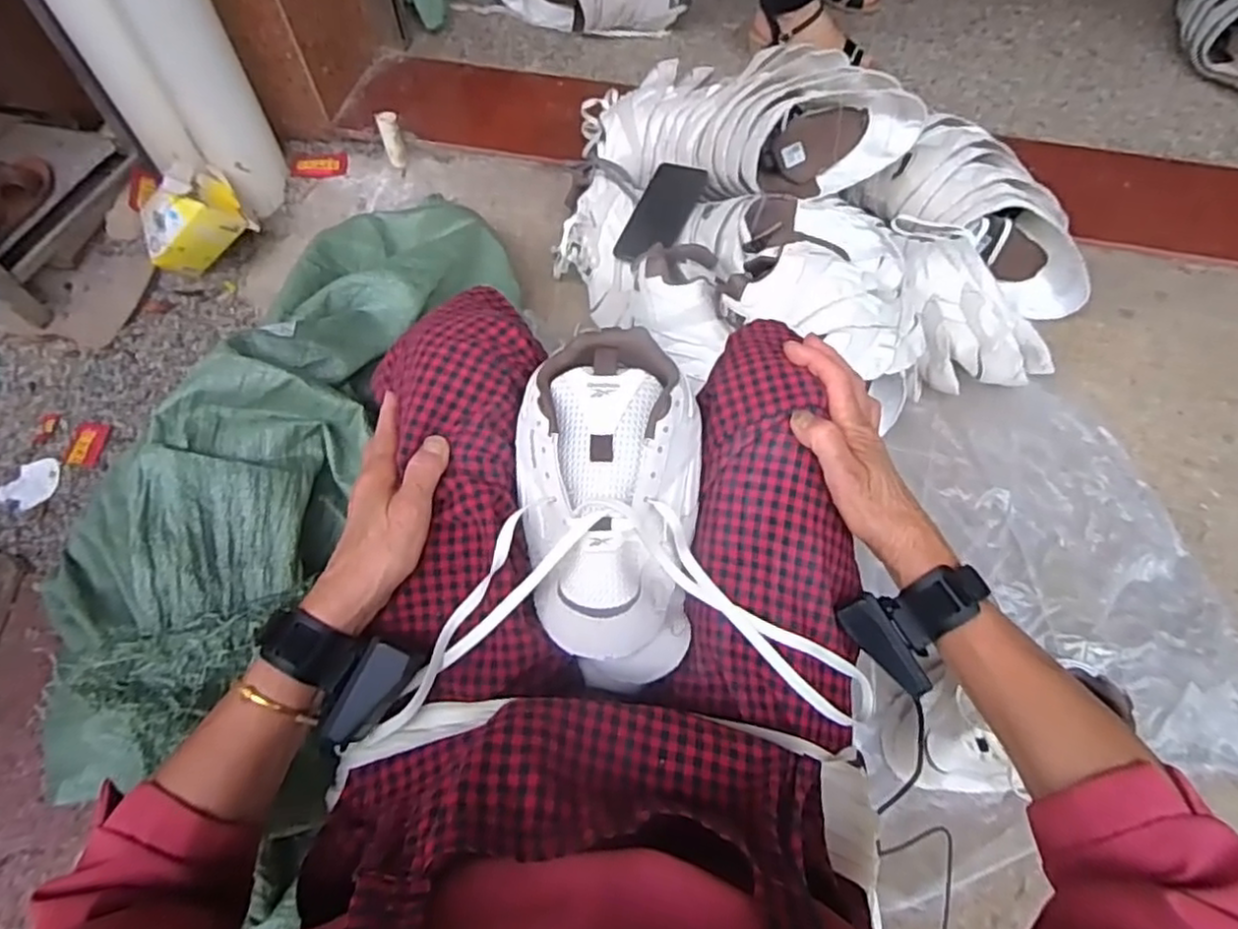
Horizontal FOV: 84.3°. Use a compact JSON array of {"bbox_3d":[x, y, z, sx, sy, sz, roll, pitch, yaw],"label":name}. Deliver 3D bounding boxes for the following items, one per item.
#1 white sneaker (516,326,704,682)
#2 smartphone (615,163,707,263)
[{"bbox_3d":[-0.004,0.030,0.477,0.122,0.101,0.221,-5,66,-1],"label":"white sneaker"},{"bbox_3d":[0.058,-0.342,0.931,0.073,0.010,0.154,22,78,16],"label":"smartphone"}]

